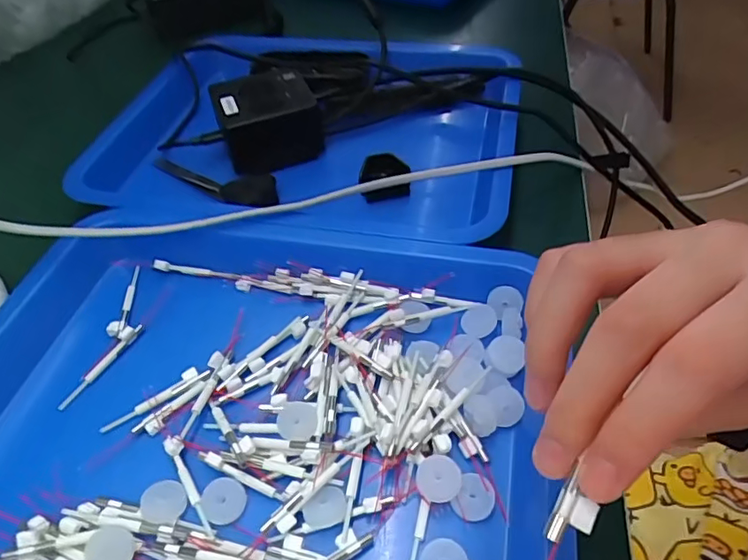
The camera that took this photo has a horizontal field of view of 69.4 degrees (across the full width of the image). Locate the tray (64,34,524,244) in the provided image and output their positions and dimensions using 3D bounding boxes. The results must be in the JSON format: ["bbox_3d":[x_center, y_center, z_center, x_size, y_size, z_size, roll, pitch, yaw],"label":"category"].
[{"bbox_3d":[-0.051,-0.118,0.429,0.318,0.058,0.241,4,49,7],"label":"tray"}]

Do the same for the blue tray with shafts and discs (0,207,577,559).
[{"bbox_3d":[-0.079,0.075,0.278,0.348,0.051,0.258,4,48,10],"label":"blue tray with shafts and discs"}]

